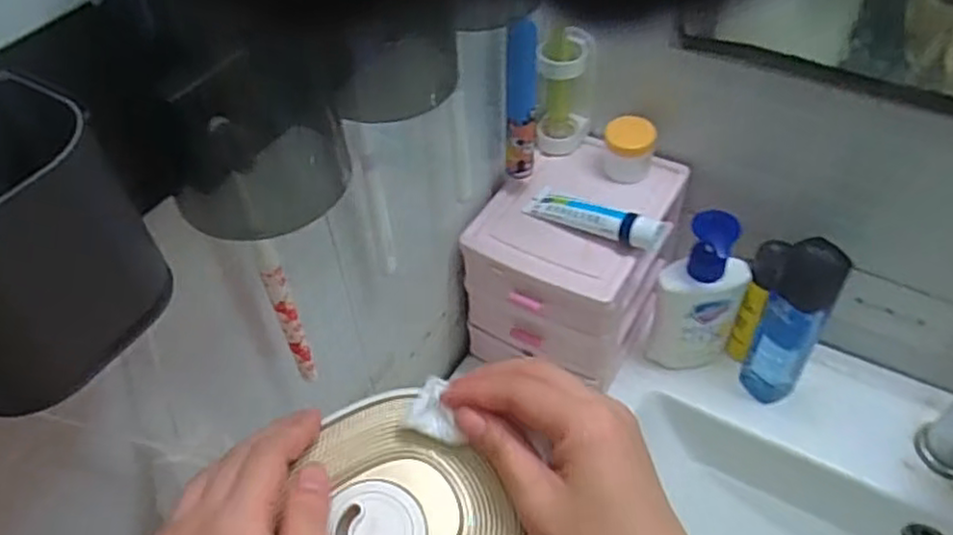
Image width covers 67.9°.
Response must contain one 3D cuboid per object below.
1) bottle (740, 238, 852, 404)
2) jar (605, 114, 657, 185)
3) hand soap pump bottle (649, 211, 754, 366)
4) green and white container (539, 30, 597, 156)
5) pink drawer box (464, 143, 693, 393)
[{"bbox_3d":[0.256,0.047,0.577,0.045,0.173,0.042,-1,48,2],"label":"bottle"},{"bbox_3d":[0.126,-0.095,0.587,0.039,0.050,0.035,10,49,12],"label":"jar"},{"bbox_3d":[0.188,0.029,0.598,0.069,0.178,0.046,18,51,18],"label":"hand soap pump bottle"},{"bbox_3d":[0.075,-0.145,0.586,0.040,0.111,0.041,-1,48,2],"label":"green and white container"},{"bbox_3d":[0.085,0.000,0.621,0.139,0.146,0.168,22,52,21],"label":"pink drawer box"}]

